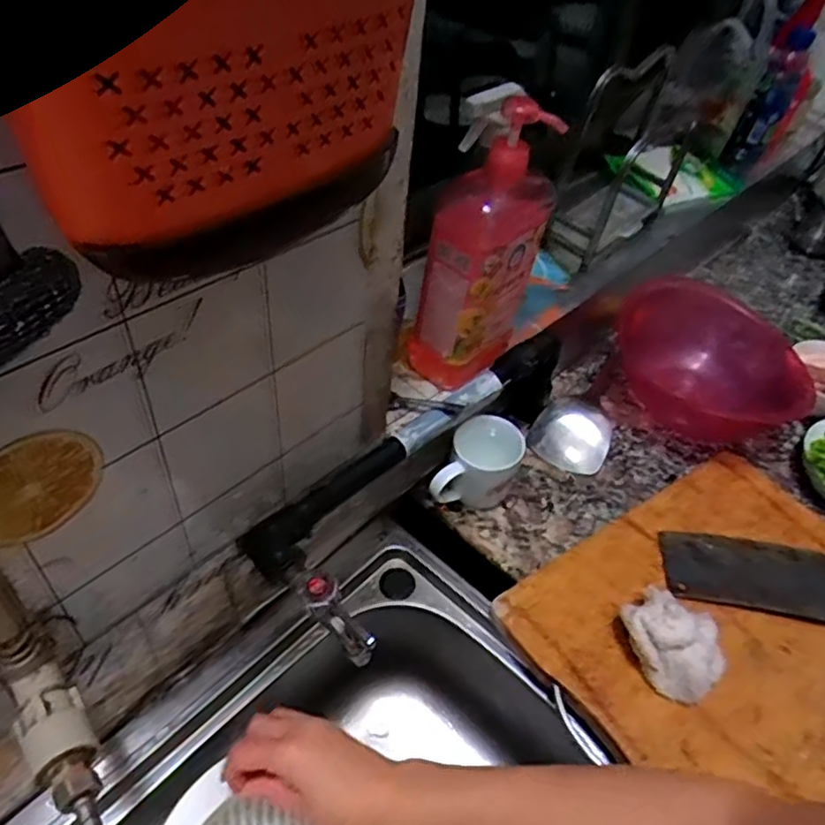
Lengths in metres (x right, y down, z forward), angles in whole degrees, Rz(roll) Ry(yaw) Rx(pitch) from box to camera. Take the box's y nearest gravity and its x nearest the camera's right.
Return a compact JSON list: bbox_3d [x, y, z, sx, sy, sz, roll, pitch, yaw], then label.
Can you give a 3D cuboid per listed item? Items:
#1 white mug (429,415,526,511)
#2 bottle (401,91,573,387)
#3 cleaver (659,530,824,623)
[{"bbox_3d":[0.075,0.065,0.732,0.076,0.084,0.094,22,44,17],"label":"white mug"},{"bbox_3d":[0.064,-0.151,0.636,0.112,0.270,0.111,12,42,6],"label":"bottle"},{"bbox_3d":[0.395,0.173,0.671,0.261,0.025,0.085,14,42,8],"label":"cleaver"}]

